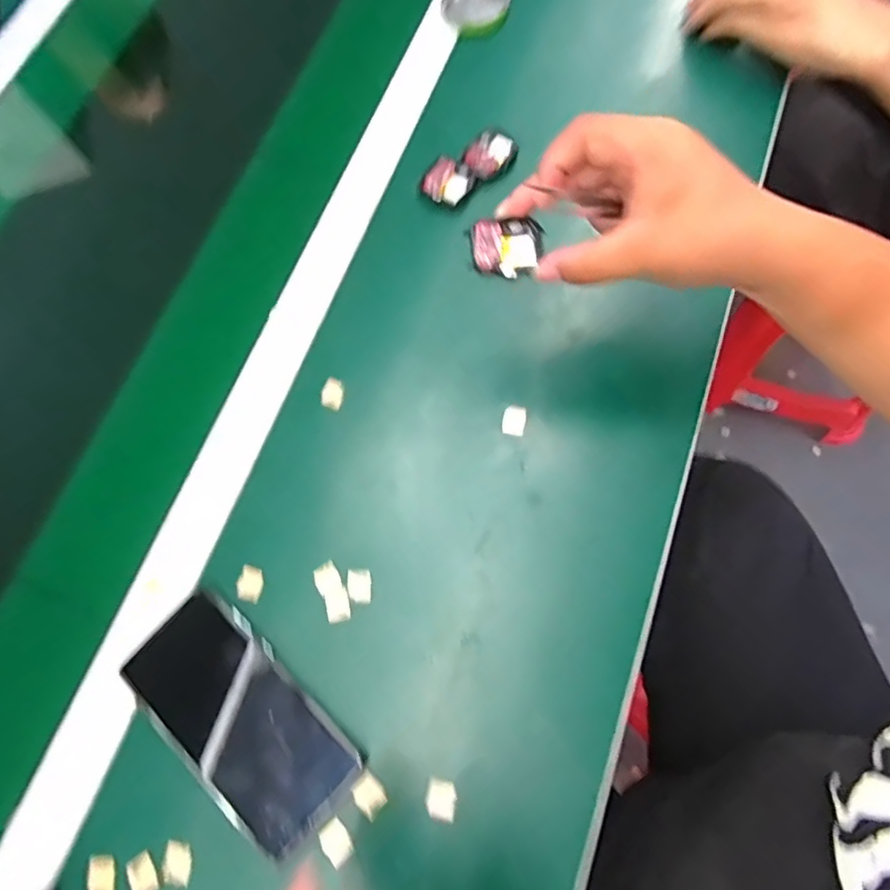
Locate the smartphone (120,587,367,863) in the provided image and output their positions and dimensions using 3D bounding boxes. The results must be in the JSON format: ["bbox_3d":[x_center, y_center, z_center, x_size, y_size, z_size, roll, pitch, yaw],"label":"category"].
[{"bbox_3d":[-0.132,0.173,0.366,0.159,0.014,0.079,41,80,17],"label":"smartphone"}]

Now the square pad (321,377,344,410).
[{"bbox_3d":[-0.087,-0.040,0.446,0.015,0.009,0.026,5,72,7],"label":"square pad"}]

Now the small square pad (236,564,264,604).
[{"bbox_3d":[-0.135,0.096,0.397,0.019,0.004,0.023,14,73,10],"label":"small square pad"}]

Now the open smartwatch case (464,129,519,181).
[{"bbox_3d":[0.039,-0.251,0.498,0.046,0.015,0.038,-32,71,-5],"label":"open smartwatch case"}]

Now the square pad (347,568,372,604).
[{"bbox_3d":[-0.059,0.097,0.394,0.016,0.004,0.024,-7,71,3],"label":"square pad"}]

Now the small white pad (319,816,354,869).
[{"bbox_3d":[-0.066,0.241,0.348,0.016,0.009,0.023,-38,72,-7],"label":"small white pad"}]

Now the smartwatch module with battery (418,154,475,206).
[{"bbox_3d":[0.003,-0.224,0.488,0.034,0.019,0.039,32,74,14],"label":"smartwatch module with battery"}]

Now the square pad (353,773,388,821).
[{"bbox_3d":[-0.047,0.216,0.352,0.016,0.004,0.021,-44,73,-9],"label":"square pad"}]

